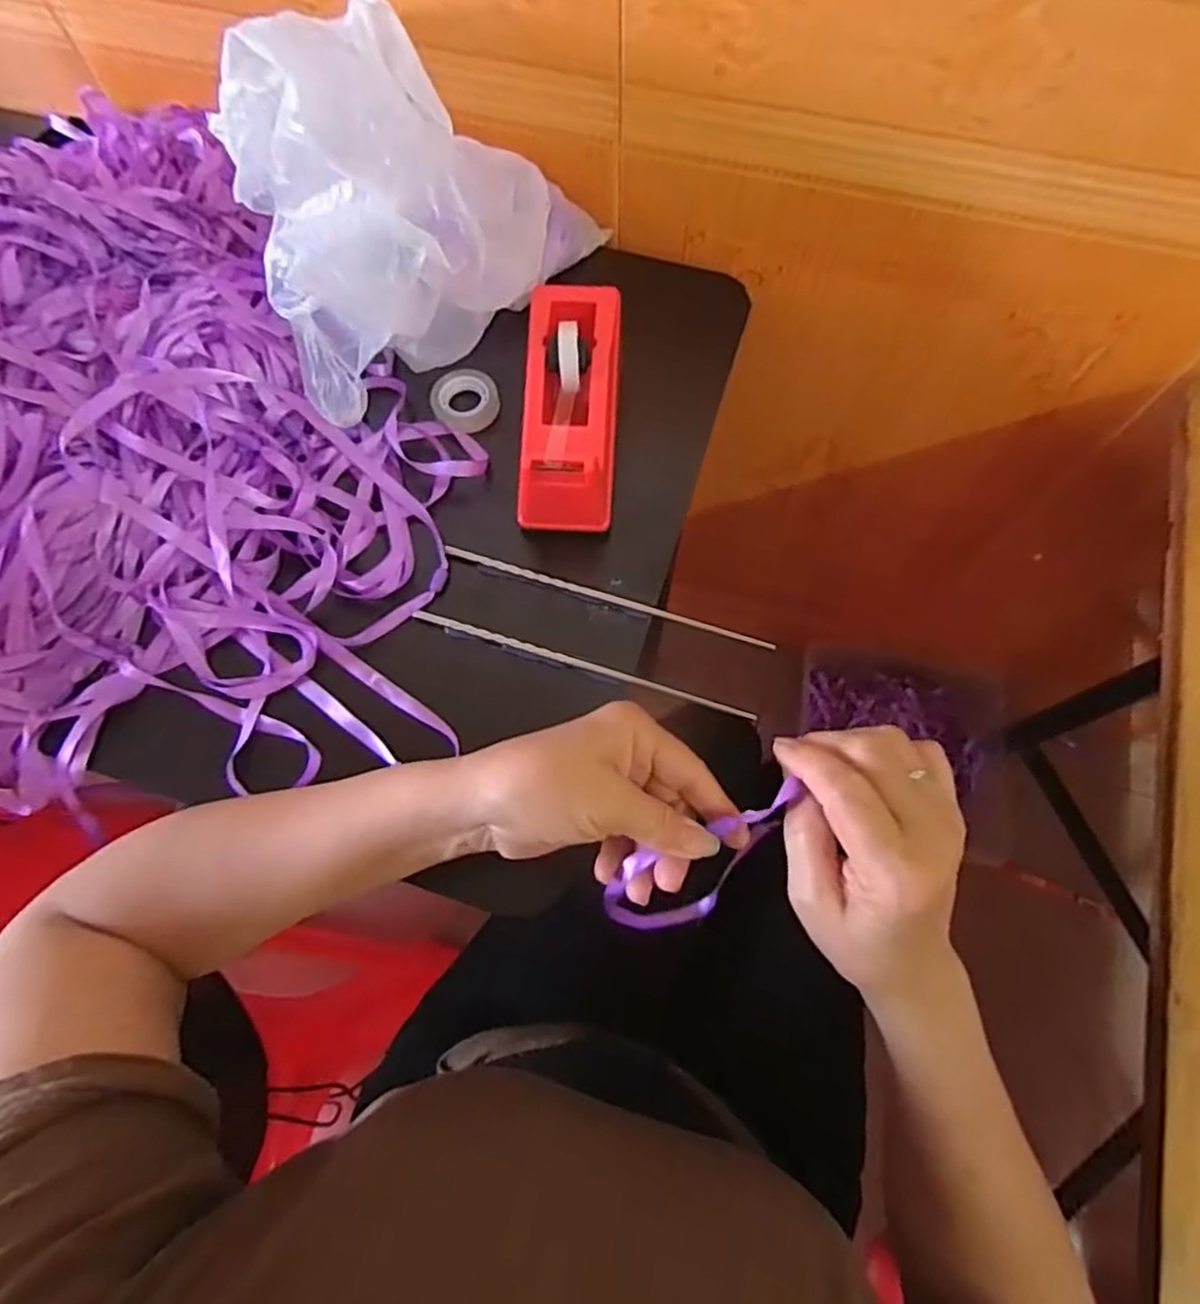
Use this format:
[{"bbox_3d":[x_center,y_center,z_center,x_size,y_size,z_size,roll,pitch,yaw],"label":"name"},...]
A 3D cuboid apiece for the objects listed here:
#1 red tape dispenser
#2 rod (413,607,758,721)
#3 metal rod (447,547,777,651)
[{"bbox_3d":[-0.019,-0.160,0.459,0.063,0.072,0.155,4,71,3],"label":"red tape dispenser"},{"bbox_3d":[-0.012,0.008,0.435,0.220,0.005,0.005,16,72,7],"label":"rod"},{"bbox_3d":[0.003,-0.035,0.449,0.216,0.011,0.007,17,72,8],"label":"metal rod"}]

